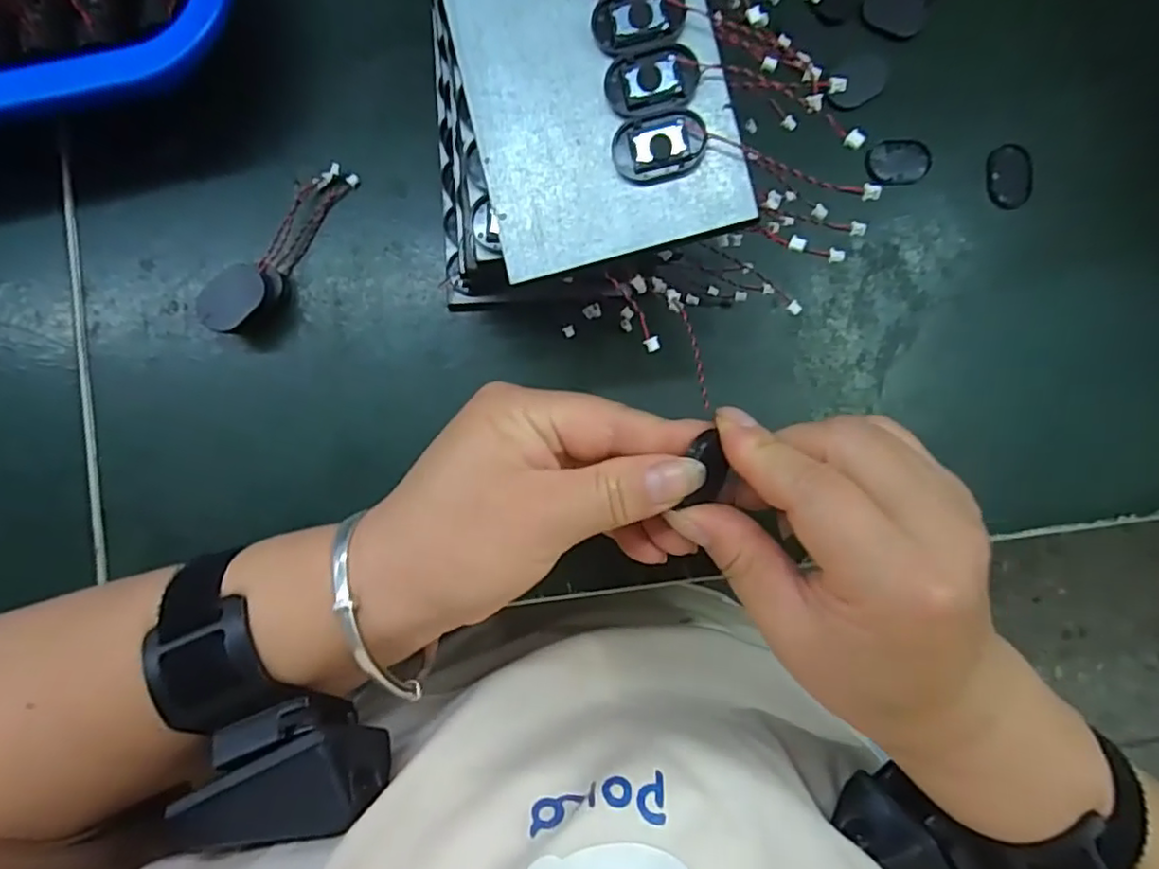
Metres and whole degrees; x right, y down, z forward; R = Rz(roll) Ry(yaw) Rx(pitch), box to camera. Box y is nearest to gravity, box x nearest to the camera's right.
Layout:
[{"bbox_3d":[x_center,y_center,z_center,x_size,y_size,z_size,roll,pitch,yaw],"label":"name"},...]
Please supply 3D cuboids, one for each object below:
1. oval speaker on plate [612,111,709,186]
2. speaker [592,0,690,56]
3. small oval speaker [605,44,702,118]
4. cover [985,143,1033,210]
[{"bbox_3d":[0.025,-0.088,0.195,0.028,0.005,0.019,-11,88,-3],"label":"oval speaker on plate"},{"bbox_3d":[0.019,-0.128,0.195,0.028,0.004,0.019,-12,88,-3],"label":"speaker"},{"bbox_3d":[0.023,-0.109,0.195,0.028,0.004,0.019,-12,88,-3],"label":"small oval speaker"},{"bbox_3d":[0.197,-0.118,0.289,0.020,0.004,0.029,-2,90,-3],"label":"cover"}]

